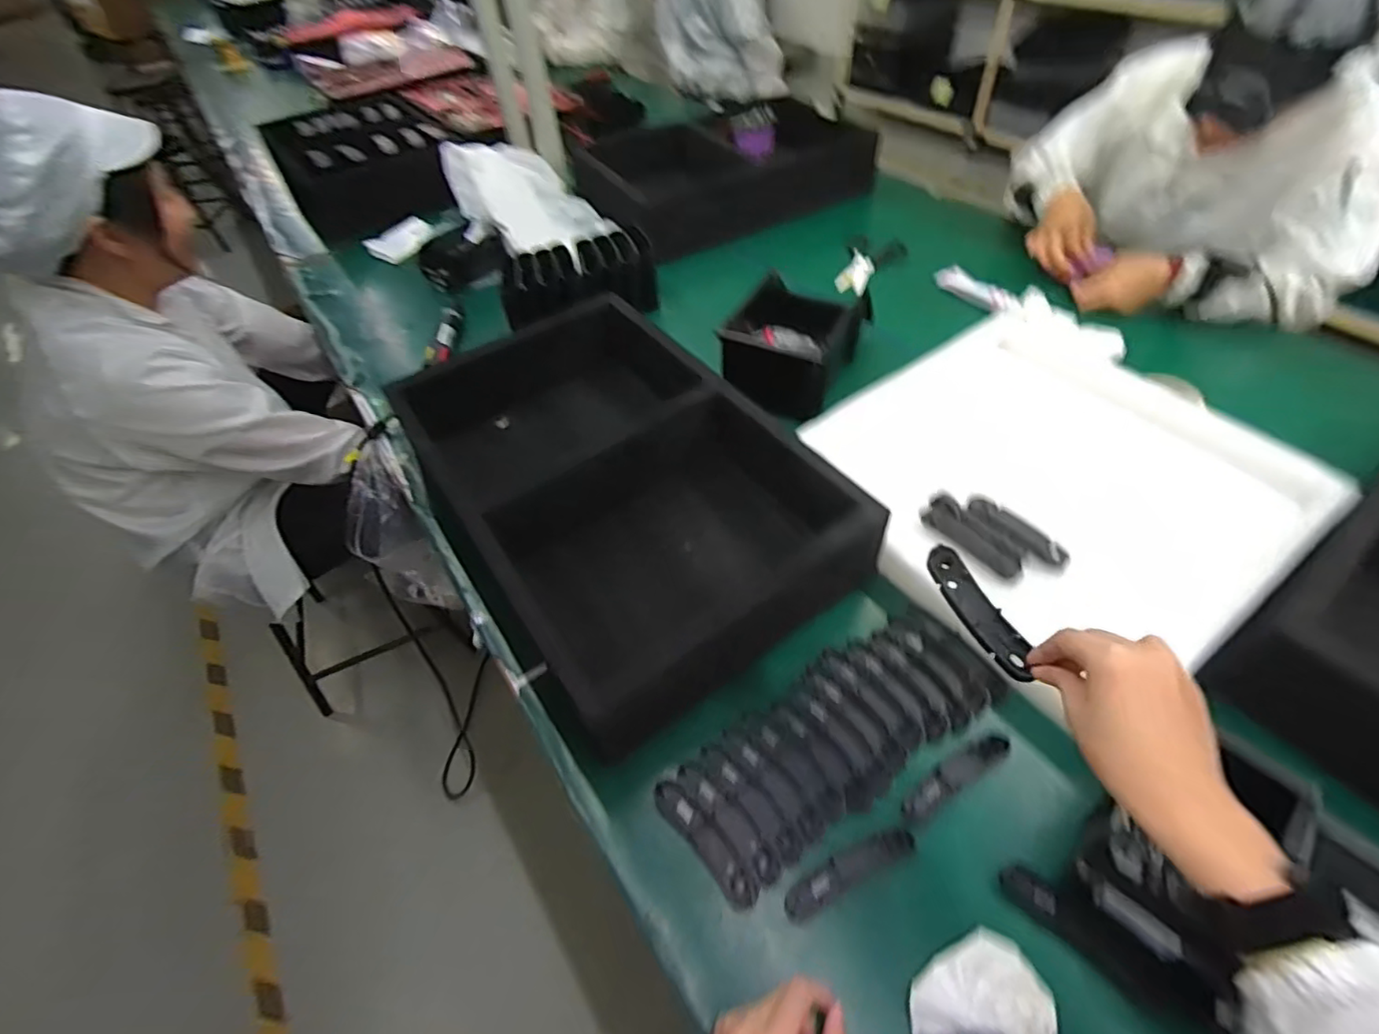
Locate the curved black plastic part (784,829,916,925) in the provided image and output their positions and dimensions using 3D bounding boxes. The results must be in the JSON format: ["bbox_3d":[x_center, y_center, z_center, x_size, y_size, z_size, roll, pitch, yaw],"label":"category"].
[{"bbox_3d":[0.133,0.296,0.507,0.120,0.007,0.026,-24,53,-14],"label":"curved black plastic part"}]

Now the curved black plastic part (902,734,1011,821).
[{"bbox_3d":[0.242,0.234,0.551,0.119,0.007,0.024,-27,53,-16],"label":"curved black plastic part"}]

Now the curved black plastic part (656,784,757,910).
[{"bbox_3d":[0.015,0.286,0.536,0.031,0.010,0.121,-34,56,-21],"label":"curved black plastic part"}]

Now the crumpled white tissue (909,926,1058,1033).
[{"bbox_3d":[0.217,0.353,0.449,0.092,0.026,0.081,13,53,16],"label":"crumpled white tissue"}]

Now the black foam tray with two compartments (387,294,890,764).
[{"bbox_3d":[-0.095,-0.049,0.748,0.355,0.110,0.570,-33,55,-20],"label":"black foam tray with two compartments"}]

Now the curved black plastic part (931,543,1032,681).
[{"bbox_3d":[0.231,0.075,0.488,0.033,0.018,0.120,-17,52,-8],"label":"curved black plastic part"}]

